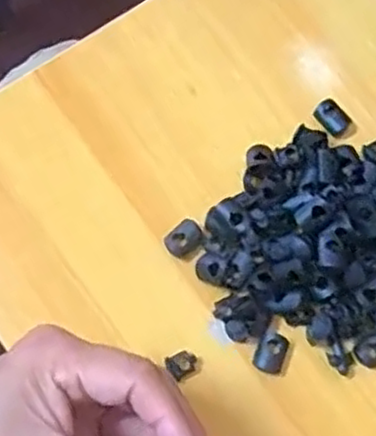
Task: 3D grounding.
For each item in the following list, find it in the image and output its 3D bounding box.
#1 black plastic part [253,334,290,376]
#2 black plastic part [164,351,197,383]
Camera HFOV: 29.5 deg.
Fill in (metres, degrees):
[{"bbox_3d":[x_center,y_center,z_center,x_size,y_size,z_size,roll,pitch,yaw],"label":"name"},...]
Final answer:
[{"bbox_3d":[0.044,0.070,0.369,0.016,0.006,0.020,22,75,6],"label":"black plastic part"},{"bbox_3d":[-0.003,0.076,0.369,0.015,0.006,0.013,-30,77,-6],"label":"black plastic part"}]

